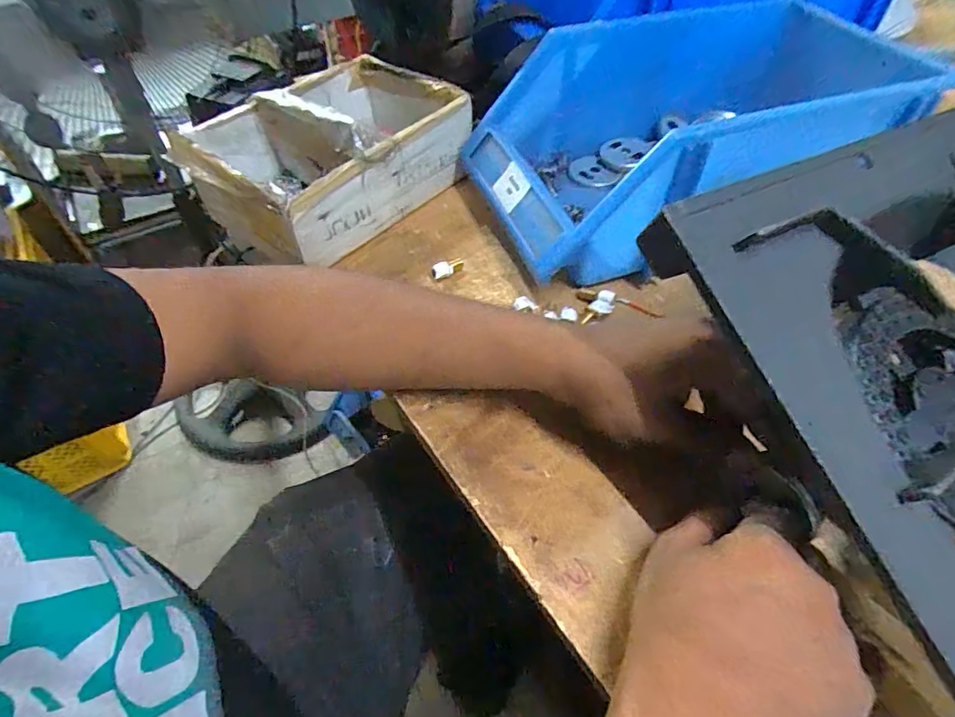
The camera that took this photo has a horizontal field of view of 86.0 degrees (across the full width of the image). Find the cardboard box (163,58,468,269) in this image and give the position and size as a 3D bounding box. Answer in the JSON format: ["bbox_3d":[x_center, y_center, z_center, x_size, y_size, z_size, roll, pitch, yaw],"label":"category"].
[{"bbox_3d":[-0.127,-0.186,0.465,0.153,0.094,0.235,34,59,25],"label":"cardboard box"}]

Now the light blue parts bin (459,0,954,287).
[{"bbox_3d":[0.162,-0.185,0.441,0.303,0.134,0.190,-14,53,-11],"label":"light blue parts bin"}]

